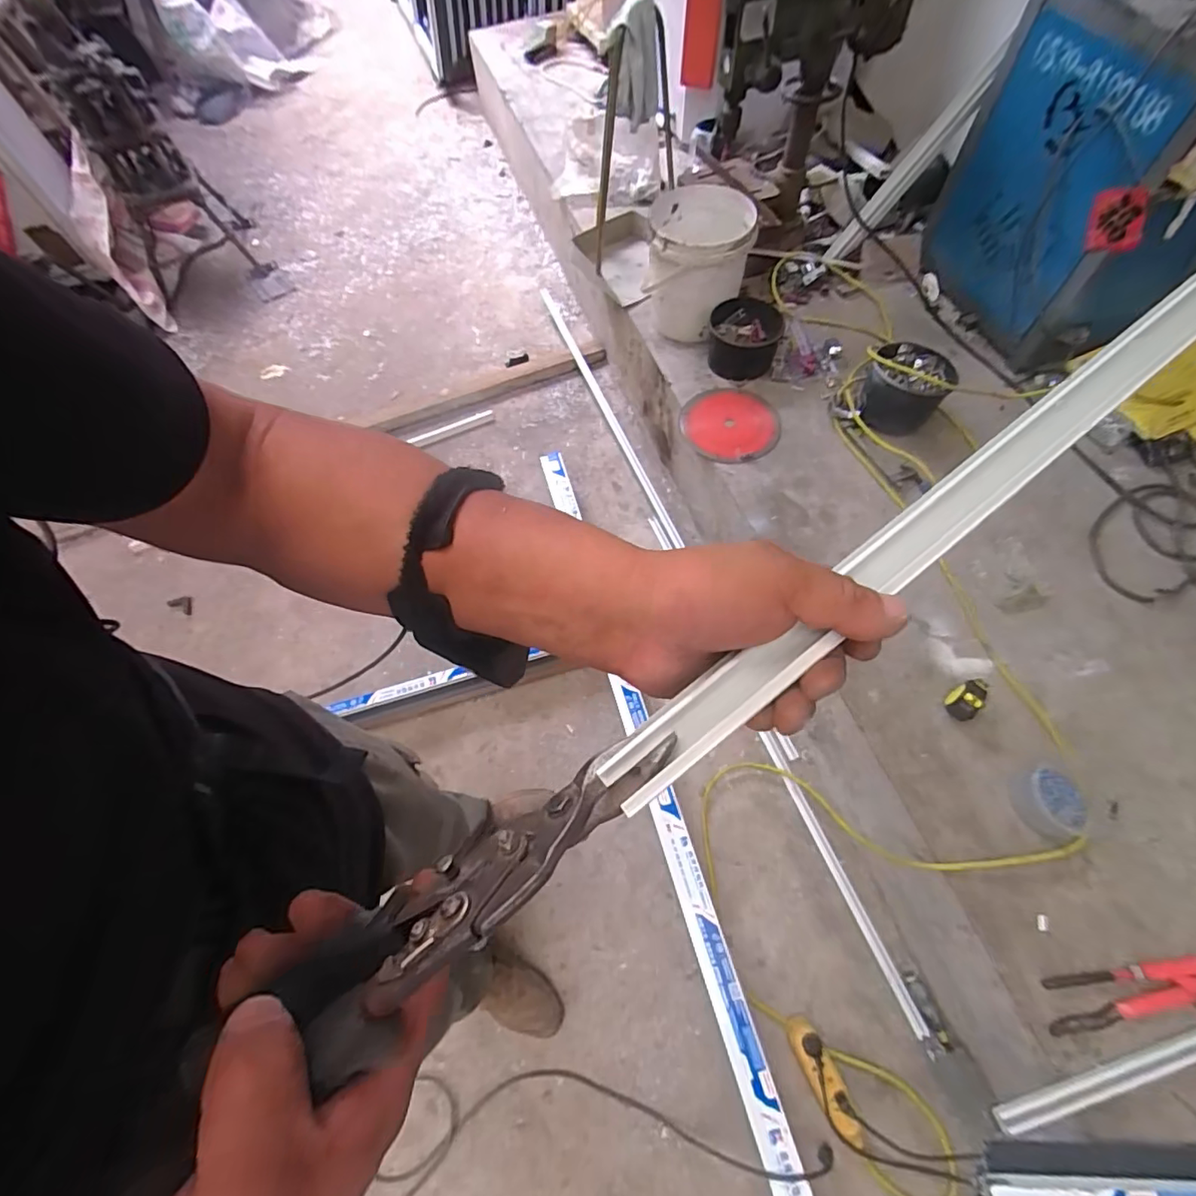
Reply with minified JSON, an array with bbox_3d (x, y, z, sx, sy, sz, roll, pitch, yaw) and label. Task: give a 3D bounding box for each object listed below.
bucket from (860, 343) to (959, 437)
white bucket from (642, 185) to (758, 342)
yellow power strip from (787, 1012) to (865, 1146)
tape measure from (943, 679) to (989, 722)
[{"bbox_3d":[0.632,-0.430,1.128,0.153,0.111,0.149,-2,62,3],"label":"bucket"},{"bbox_3d":[0.239,-0.805,1.320,0.236,0.255,0.239,7,63,7],"label":"white bucket"},{"bbox_3d":[0.363,0.777,0.879,0.046,0.030,0.166,-22,63,-8],"label":"yellow power strip"},{"bbox_3d":[0.583,0.158,0.857,0.067,0.048,0.052,-34,65,-13],"label":"tape measure"}]

